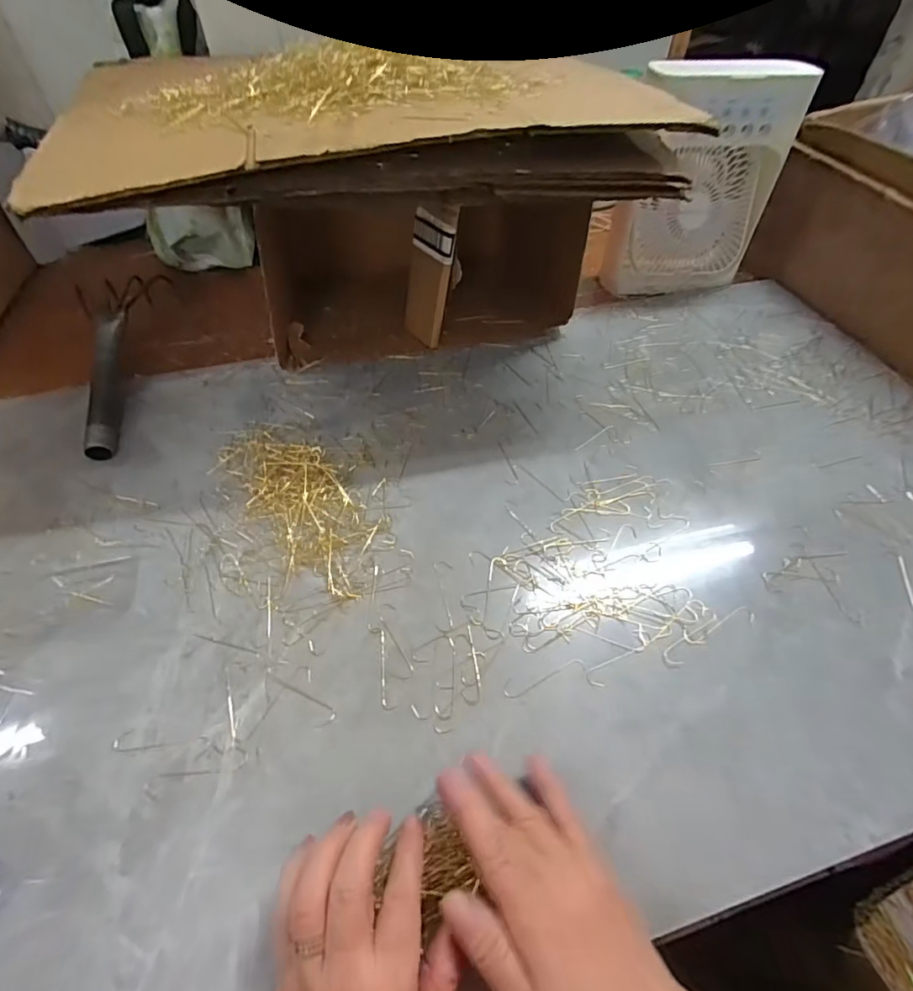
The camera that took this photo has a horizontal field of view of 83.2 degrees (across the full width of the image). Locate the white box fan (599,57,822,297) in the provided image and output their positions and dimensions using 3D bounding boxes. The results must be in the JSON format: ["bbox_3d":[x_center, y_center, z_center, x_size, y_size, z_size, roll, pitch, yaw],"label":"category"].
[{"bbox_3d":[0.314,-0.403,0.676,0.195,0.253,0.067,-3,50,-3],"label":"white box fan"}]

